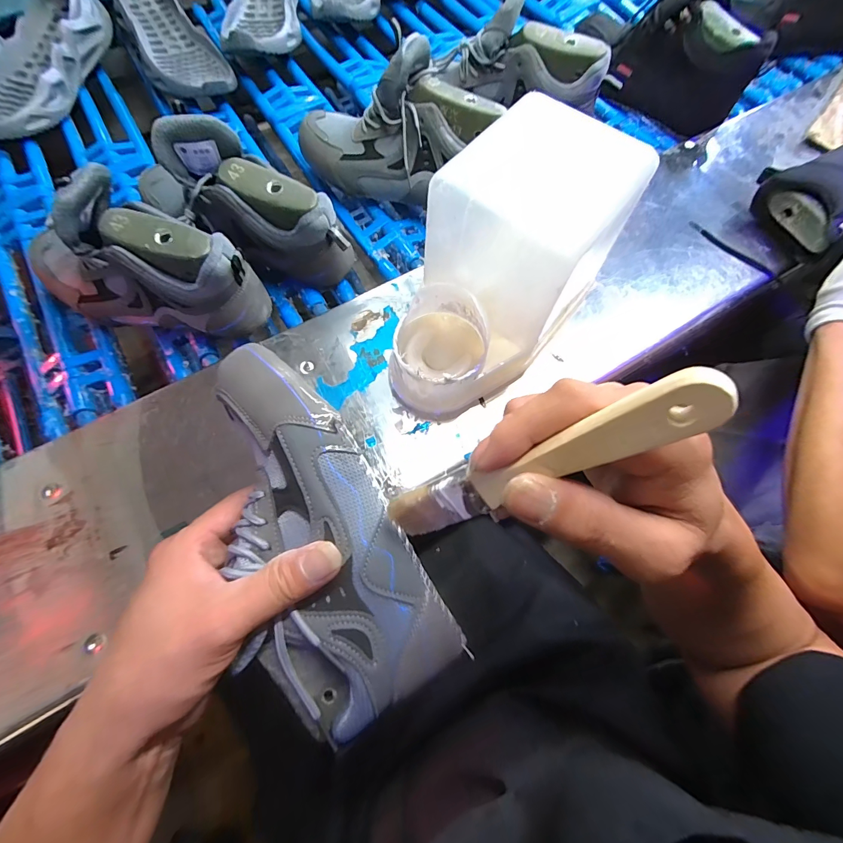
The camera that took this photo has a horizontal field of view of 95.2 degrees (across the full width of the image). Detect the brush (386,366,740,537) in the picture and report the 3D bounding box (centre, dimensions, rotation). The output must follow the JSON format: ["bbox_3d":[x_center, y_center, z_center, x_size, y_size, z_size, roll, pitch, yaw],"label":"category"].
[{"bbox_3d":[0.043,0.024,0.168,0.026,0.159,0.005,54,39,-7],"label":"brush"}]

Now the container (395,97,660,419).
[{"bbox_3d":[0.069,-0.132,0.359,0.124,0.164,0.243,39,73,11],"label":"container"}]

